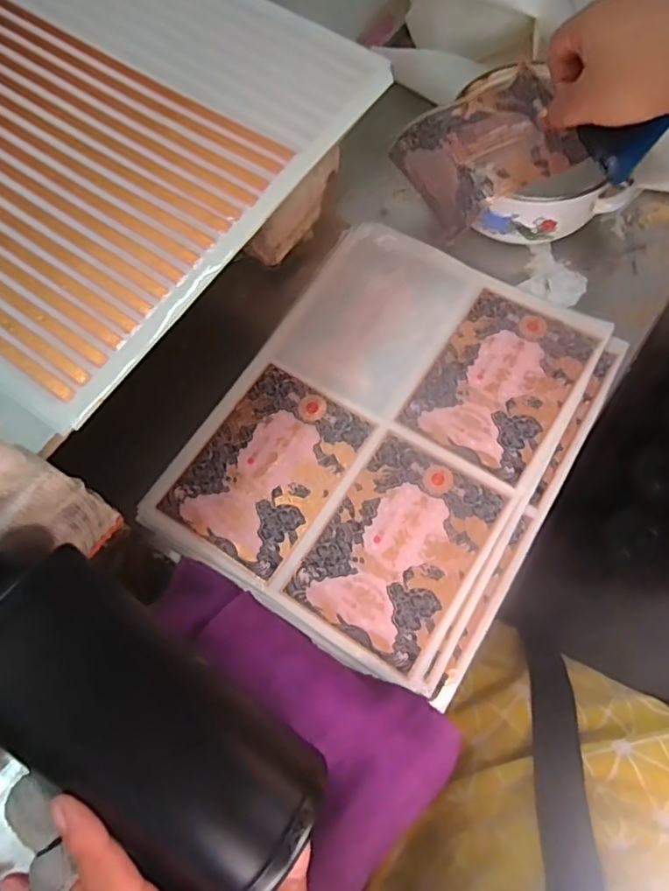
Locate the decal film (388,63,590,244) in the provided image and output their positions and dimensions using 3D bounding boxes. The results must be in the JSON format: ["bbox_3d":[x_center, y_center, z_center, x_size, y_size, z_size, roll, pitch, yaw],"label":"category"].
[{"bbox_3d":[0.114,-0.222,0.445,0.108,0.047,0.099,-24,72,-7],"label":"decal film"}]

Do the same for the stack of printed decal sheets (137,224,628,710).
[{"bbox_3d":[0.039,-0.015,0.430,0.237,0.019,0.297,30,75,11],"label":"stack of printed decal sheets"}]

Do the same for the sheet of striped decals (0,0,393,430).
[{"bbox_3d":[-0.157,-0.197,0.366,0.266,0.006,0.298,34,75,12],"label":"sheet of striped decals"}]

